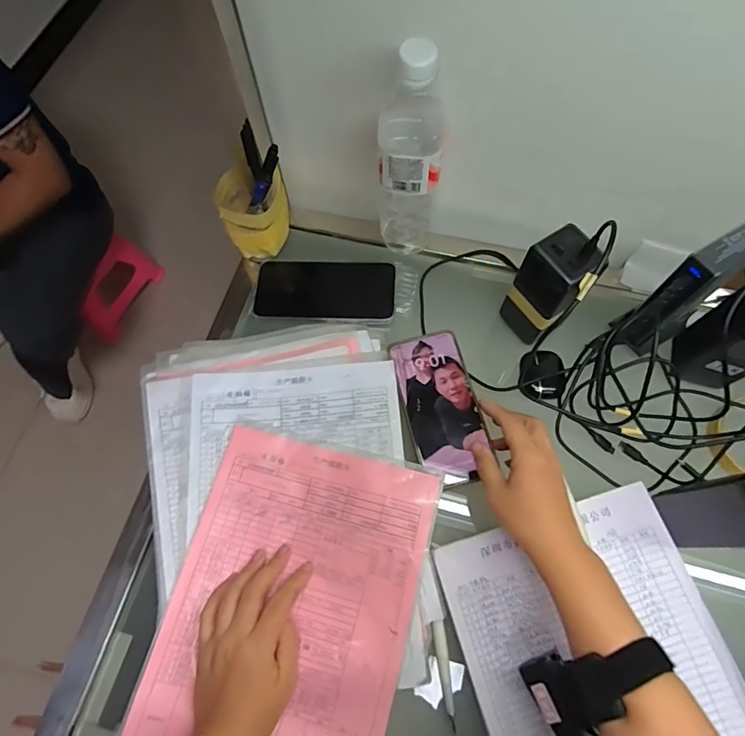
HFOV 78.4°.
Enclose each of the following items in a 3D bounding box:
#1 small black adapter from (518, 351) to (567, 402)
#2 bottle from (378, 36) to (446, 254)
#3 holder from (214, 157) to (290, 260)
[{"bbox_3d":[0.180,0.005,0.484,0.043,0.018,0.054,13,71,5],"label":"small black adapter"},{"bbox_3d":[0.039,-0.207,0.466,0.065,0.230,0.066,7,70,3],"label":"bottle"},{"bbox_3d":[-0.136,-0.183,0.537,0.071,0.071,0.083,-9,70,-2],"label":"holder"}]

